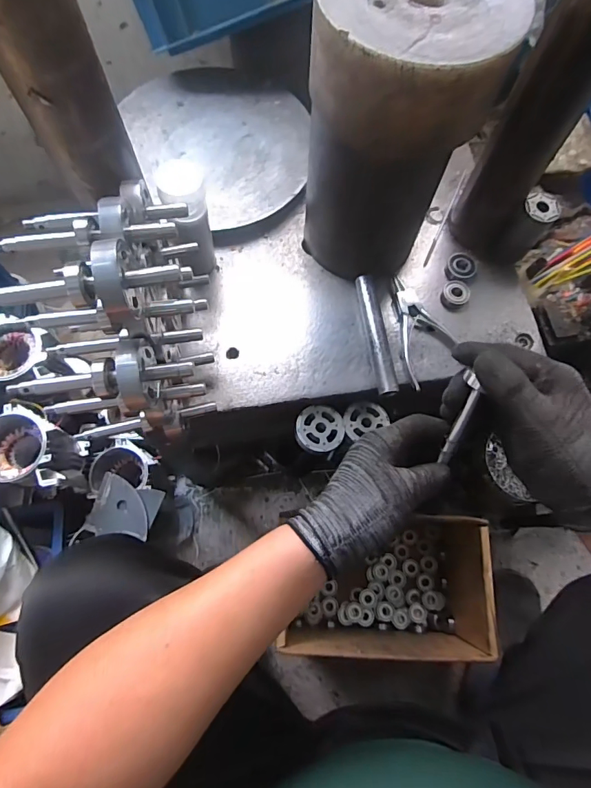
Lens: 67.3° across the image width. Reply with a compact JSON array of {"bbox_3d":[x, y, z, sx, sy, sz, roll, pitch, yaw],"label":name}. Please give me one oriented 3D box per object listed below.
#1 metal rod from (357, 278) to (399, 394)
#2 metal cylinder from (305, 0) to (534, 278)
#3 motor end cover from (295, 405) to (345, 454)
[{"bbox_3d":[0.088,-0.066,0.482,0.020,0.013,0.139,-7,70,-4],"label":"metal rod"},{"bbox_3d":[0.085,-0.228,0.411,0.141,0.242,0.141,15,70,4],"label":"metal cylinder"},{"bbox_3d":[0.026,0.038,0.478,0.052,0.008,0.051,-2,70,-2],"label":"motor end cover"}]

